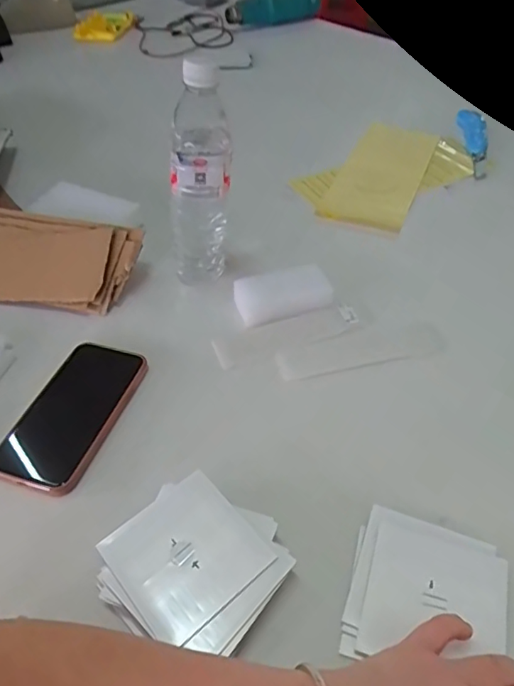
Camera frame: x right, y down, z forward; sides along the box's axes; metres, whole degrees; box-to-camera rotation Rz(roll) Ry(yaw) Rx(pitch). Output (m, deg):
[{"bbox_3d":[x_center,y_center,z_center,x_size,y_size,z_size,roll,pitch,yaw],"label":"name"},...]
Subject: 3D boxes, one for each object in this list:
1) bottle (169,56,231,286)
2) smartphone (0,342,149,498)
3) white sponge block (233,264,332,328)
[{"bbox_3d":[-0.058,-0.162,0.533,0.063,0.215,0.054,-3,46,-1],"label":"bottle"},{"bbox_3d":[-0.163,0.059,0.467,0.077,0.010,0.151,13,48,14],"label":"smartphone"},{"bbox_3d":[0.029,-0.050,0.554,0.101,0.030,0.049,-10,47,-8],"label":"white sponge block"}]

